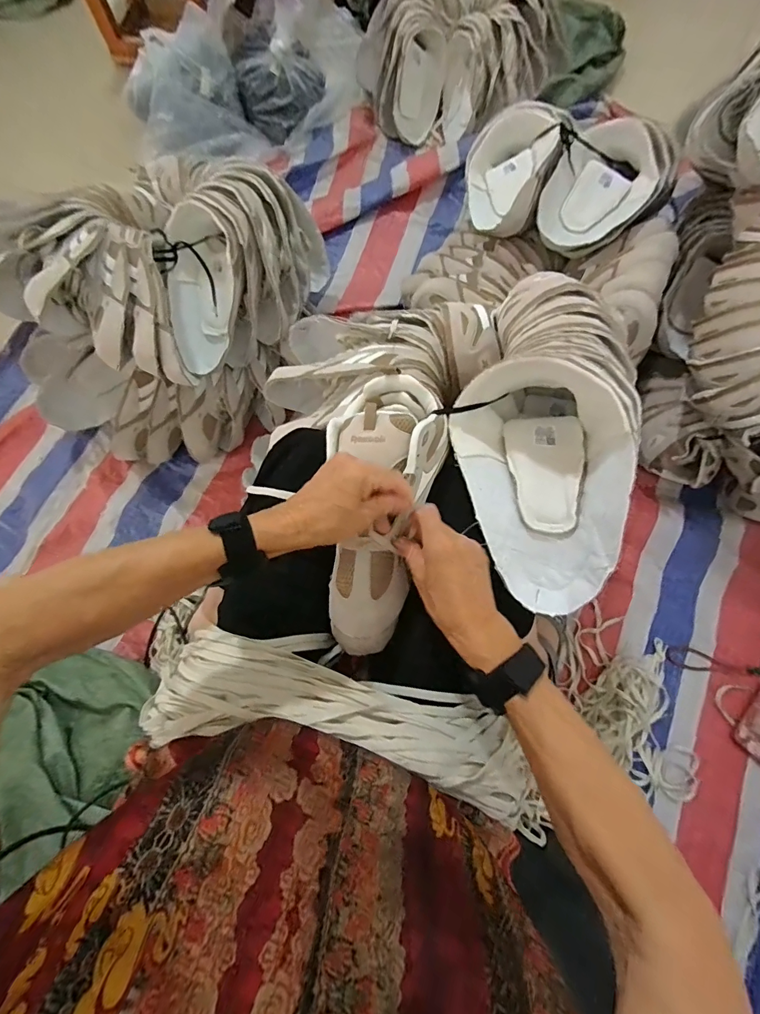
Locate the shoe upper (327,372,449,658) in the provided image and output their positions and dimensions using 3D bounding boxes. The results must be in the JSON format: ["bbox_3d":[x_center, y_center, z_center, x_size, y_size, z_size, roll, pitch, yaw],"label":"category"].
[{"bbox_3d":[-0.007,0.005,0.421,0.108,0.056,0.279,12,89,5],"label":"shoe upper"}]

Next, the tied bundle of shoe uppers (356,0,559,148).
[{"bbox_3d":[0.175,-1.112,1.032,0.431,0.177,0.375,-27,74,-7],"label":"tied bundle of shoe uppers"}]

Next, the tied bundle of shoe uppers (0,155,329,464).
[{"bbox_3d":[-0.373,-0.353,0.753,0.482,0.296,0.469,0,73,1],"label":"tied bundle of shoe uppers"}]

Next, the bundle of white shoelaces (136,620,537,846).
[{"bbox_3d":[-0.037,0.192,0.394,0.357,0.057,0.107,11,74,5],"label":"bundle of white shoelaces"}]

